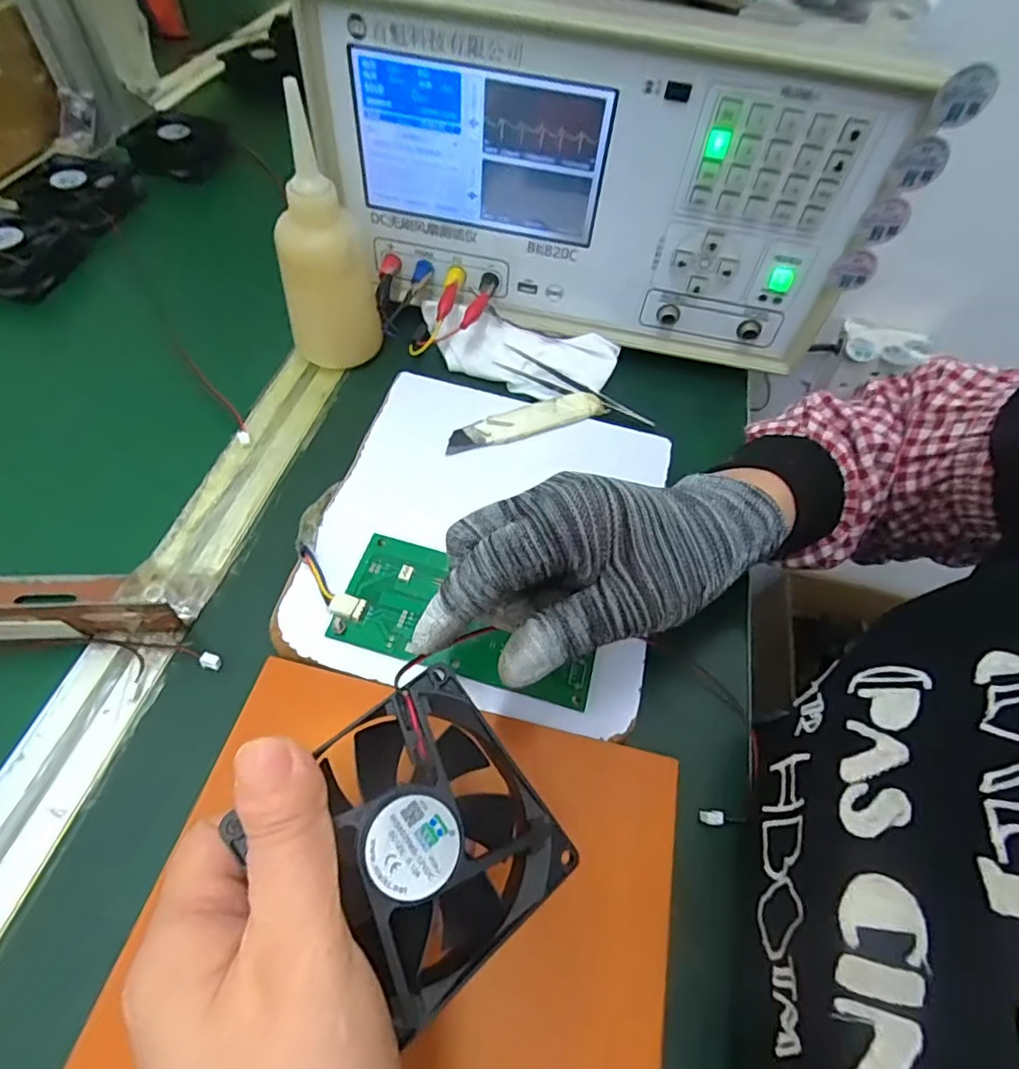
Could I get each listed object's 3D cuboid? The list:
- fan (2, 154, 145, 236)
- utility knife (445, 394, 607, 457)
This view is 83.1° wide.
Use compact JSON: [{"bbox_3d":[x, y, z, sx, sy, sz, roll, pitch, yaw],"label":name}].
[{"bbox_3d":[-0.385,-0.299,0.509,0.086,0.029,0.100,2,55,1],"label":"fan"},{"bbox_3d":[0.012,-0.074,0.383,0.111,0.011,0.022,-20,58,-14],"label":"utility knife"}]

